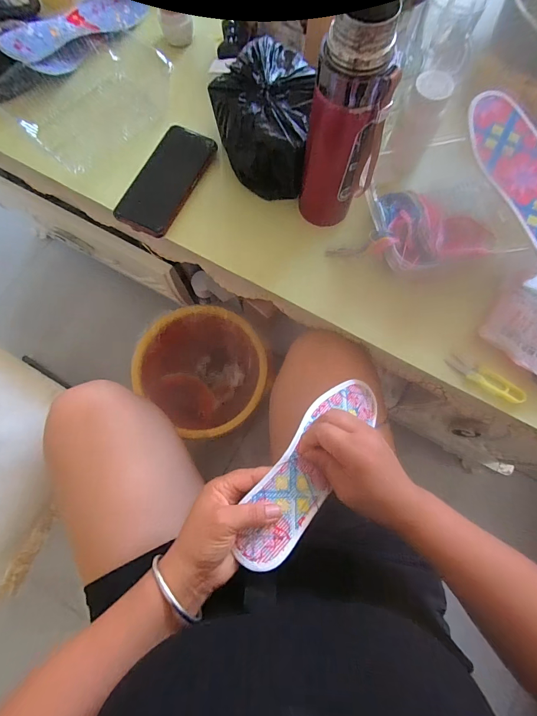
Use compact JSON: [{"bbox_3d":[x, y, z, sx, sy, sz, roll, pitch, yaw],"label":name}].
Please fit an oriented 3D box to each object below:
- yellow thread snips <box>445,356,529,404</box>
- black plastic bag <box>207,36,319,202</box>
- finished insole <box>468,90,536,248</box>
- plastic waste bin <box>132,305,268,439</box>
[{"bbox_3d":[0.255,0.024,0.388,0.092,0.004,0.020,32,95,6],"label":"yellow thread snips"},{"bbox_3d":[-0.010,-0.305,0.430,0.125,0.090,0.158,8,77,2],"label":"black plastic bag"},{"bbox_3d":[0.300,-0.205,0.381,0.080,0.009,0.245,-15,77,-3],"label":"finished insole"},{"bbox_3d":[-0.126,0.041,0.709,0.239,0.199,0.232,0,77,0],"label":"plastic waste bin"}]

